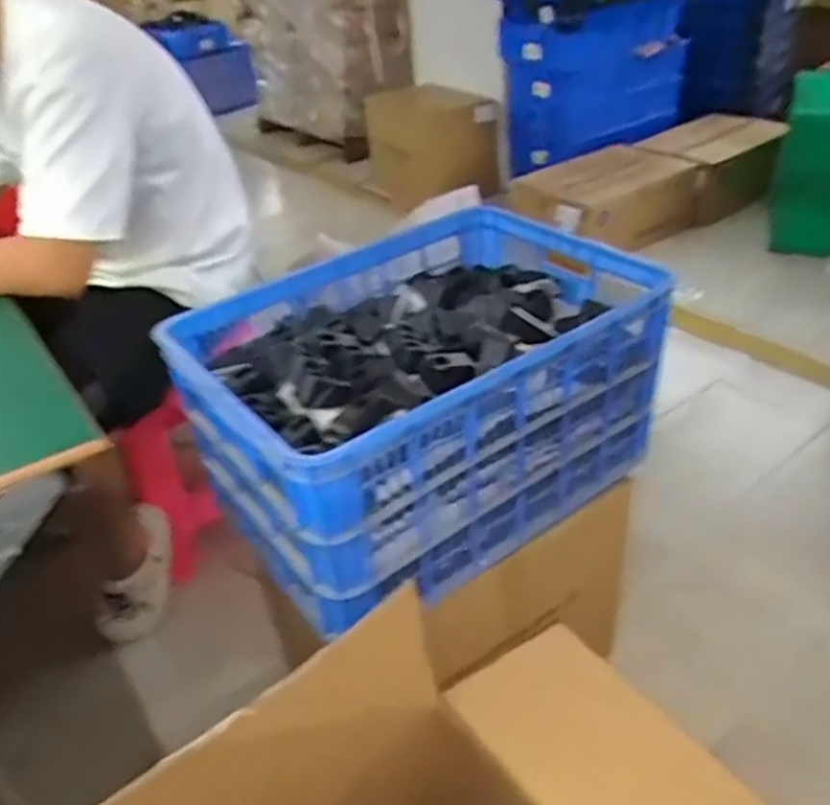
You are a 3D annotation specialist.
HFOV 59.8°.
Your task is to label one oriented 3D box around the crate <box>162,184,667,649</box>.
[{"bbox_3d":[0.009,-0.014,1.018,0.593,0.290,0.401,-24,38,-25],"label":"crate"}]

